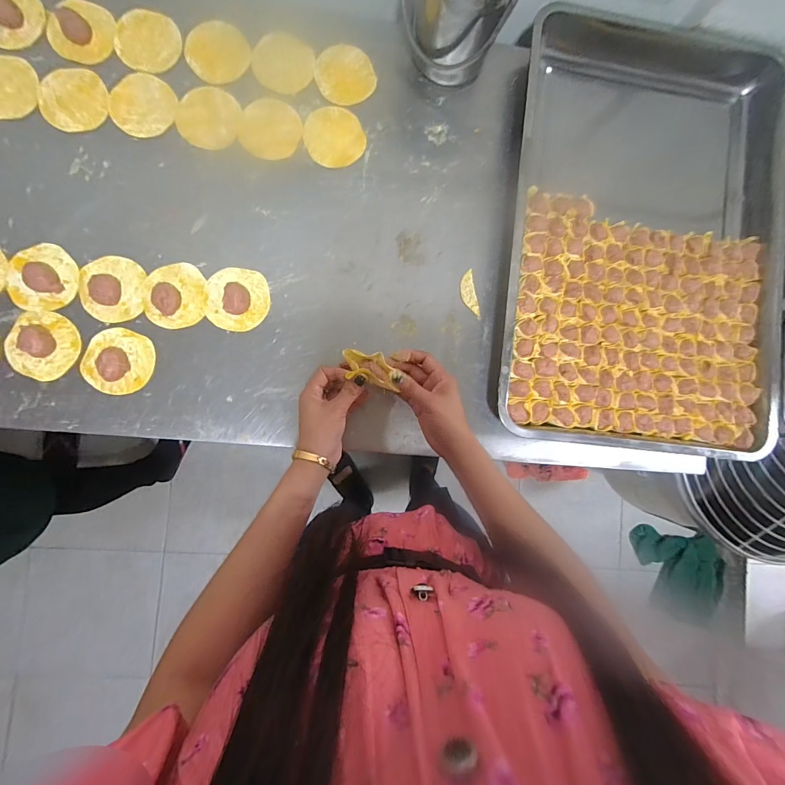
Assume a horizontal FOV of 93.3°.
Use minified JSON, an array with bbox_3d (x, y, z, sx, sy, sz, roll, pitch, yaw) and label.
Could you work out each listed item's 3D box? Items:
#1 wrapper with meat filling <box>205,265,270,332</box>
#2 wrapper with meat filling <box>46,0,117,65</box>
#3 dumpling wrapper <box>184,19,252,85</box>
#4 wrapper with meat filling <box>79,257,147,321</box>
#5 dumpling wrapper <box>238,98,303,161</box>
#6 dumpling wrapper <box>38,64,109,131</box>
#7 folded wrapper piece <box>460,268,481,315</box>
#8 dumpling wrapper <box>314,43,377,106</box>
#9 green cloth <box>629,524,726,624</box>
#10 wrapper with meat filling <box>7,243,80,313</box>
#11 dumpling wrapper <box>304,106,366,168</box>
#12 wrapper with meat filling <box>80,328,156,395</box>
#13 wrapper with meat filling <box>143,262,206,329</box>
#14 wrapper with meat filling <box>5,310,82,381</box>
[{"bbox_3d":[-0.203,-0.124,0.480,0.079,0.021,0.081,0,88,-7],"label":"wrapper with meat filling"},{"bbox_3d":[-0.403,-0.469,0.478,0.078,0.012,0.077,12,86,-6],"label":"wrapper with meat filling"},{"bbox_3d":[-0.233,-0.454,0.495,0.080,0.004,0.078,0,93,-6],"label":"dumpling wrapper"},{"bbox_3d":[-0.354,-0.134,0.468,0.074,0.019,0.085,-16,90,-7],"label":"wrapper with meat filling"},{"bbox_3d":[-0.164,-0.355,0.502,0.080,0.004,0.082,0,88,-7],"label":"dumpling wrapper"},{"bbox_3d":[-0.411,-0.379,0.478,0.078,0.004,0.085,0,88,-7],"label":"dumpling wrapper"},{"bbox_3d":[0.108,-0.139,0.522,0.023,0.004,0.064,-12,89,-7],"label":"folded wrapper piece"},{"bbox_3d":[-0.065,-0.438,0.511,0.079,0.004,0.077,-1,94,-10],"label":"dumpling wrapper"},{"bbox_3d":[1.043,0.673,1.359,0.344,0.049,0.324,9,86,-6],"label":"green cloth"},{"bbox_3d":[-0.439,-0.142,0.458,0.079,0.015,0.077,0,88,-7],"label":"wrapper with meat filling"},{"bbox_3d":[-0.080,-0.350,0.506,0.078,0.004,0.084,0,88,-7],"label":"dumpling wrapper"},{"bbox_3d":[-0.346,-0.039,0.461,0.079,0.019,0.080,0,88,-7],"label":"wrapper with meat filling"},{"bbox_3d":[-0.280,-0.126,0.469,0.073,0.025,0.083,0,88,-7],"label":"wrapper with meat filling"},{"bbox_3d":[-0.430,-0.059,0.448,0.075,0.028,0.078,0,88,-7],"label":"wrapper with meat filling"}]

